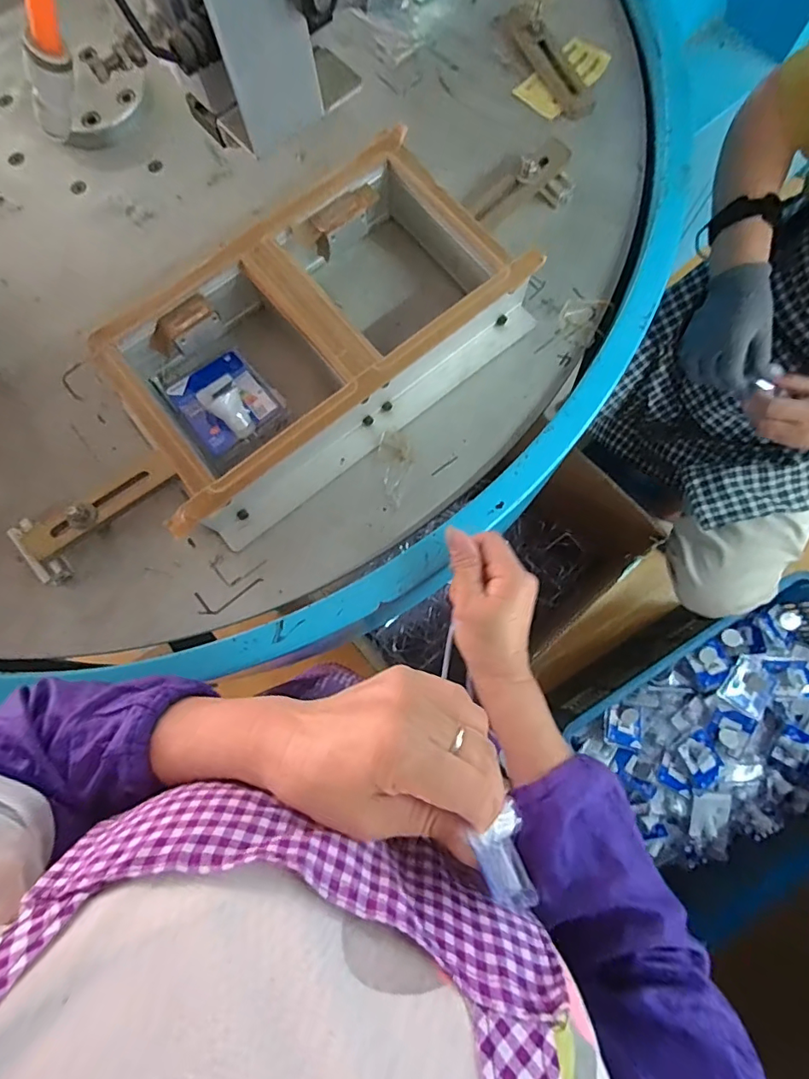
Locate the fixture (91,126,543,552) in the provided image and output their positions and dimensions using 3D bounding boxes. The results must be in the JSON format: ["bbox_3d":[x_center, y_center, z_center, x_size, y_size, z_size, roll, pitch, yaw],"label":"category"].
[{"bbox_3d":[-0.080,-0.180,0.446,0.363,0.068,0.208,-37,79,-6],"label":"fixture"}]

